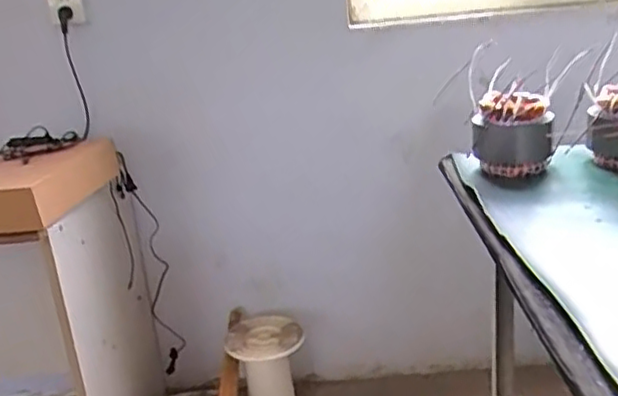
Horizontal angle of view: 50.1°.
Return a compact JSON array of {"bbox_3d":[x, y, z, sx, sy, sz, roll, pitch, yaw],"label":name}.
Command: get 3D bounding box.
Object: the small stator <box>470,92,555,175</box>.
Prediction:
[{"bbox_3d":[0.403,-0.125,1.301,0.150,0.163,0.123,-1,19,15],"label":"small stator"}]

